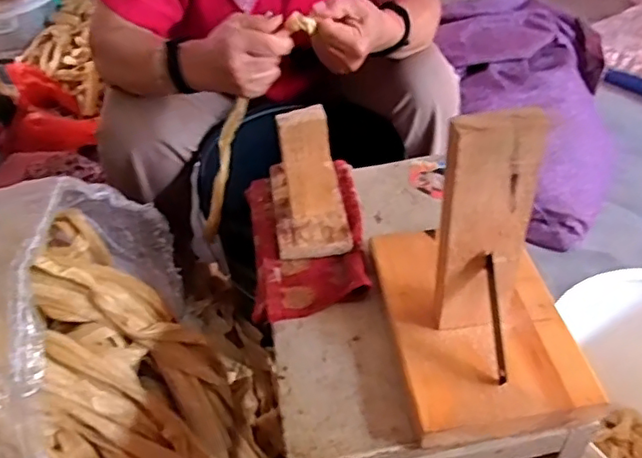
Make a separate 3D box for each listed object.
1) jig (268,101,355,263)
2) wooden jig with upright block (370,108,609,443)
[{"bbox_3d":[-0.015,-0.063,0.584,0.072,0.129,0.125,-7,43,-3],"label":"jig"},{"bbox_3d":[0.125,0.002,0.436,0.139,0.201,0.208,-7,43,-3],"label":"wooden jig with upright block"}]

